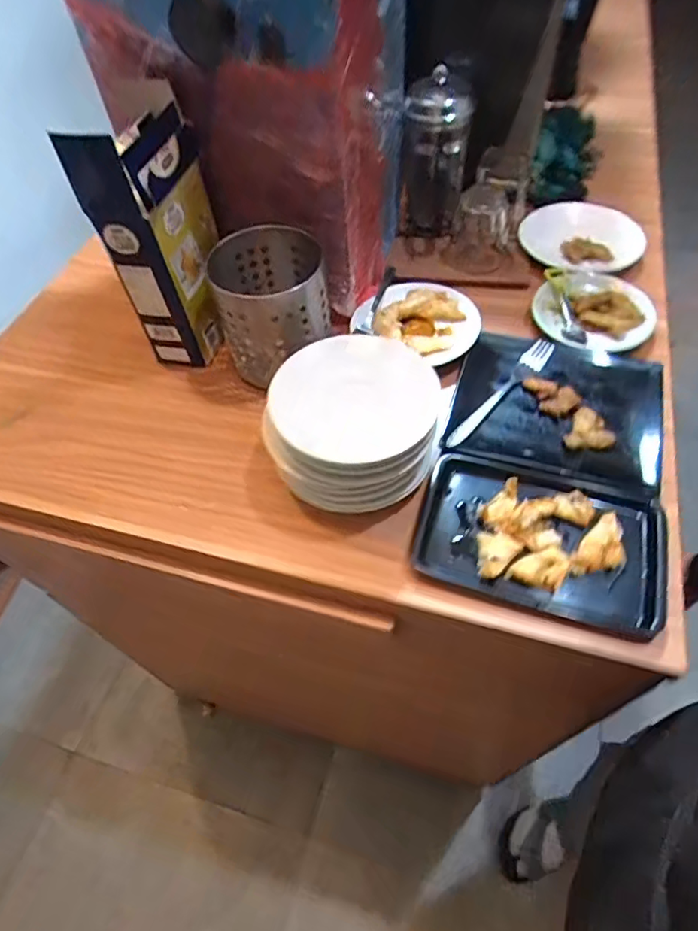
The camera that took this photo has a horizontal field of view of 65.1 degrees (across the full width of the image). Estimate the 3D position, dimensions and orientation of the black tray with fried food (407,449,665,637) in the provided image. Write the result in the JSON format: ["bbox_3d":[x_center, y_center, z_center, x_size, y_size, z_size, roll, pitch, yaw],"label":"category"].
[{"bbox_3d":[0.170,0.061,0.479,0.210,0.023,0.130,14,60,13],"label":"black tray with fried food"}]

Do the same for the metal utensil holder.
[{"bbox_3d":[-0.079,-0.167,0.590,0.108,0.125,0.120,-12,55,-5],"label":"metal utensil holder"}]

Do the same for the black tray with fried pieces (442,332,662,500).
[{"bbox_3d":[0.212,-0.064,0.562,0.198,0.016,0.174,16,60,14],"label":"black tray with fried pieces"}]

